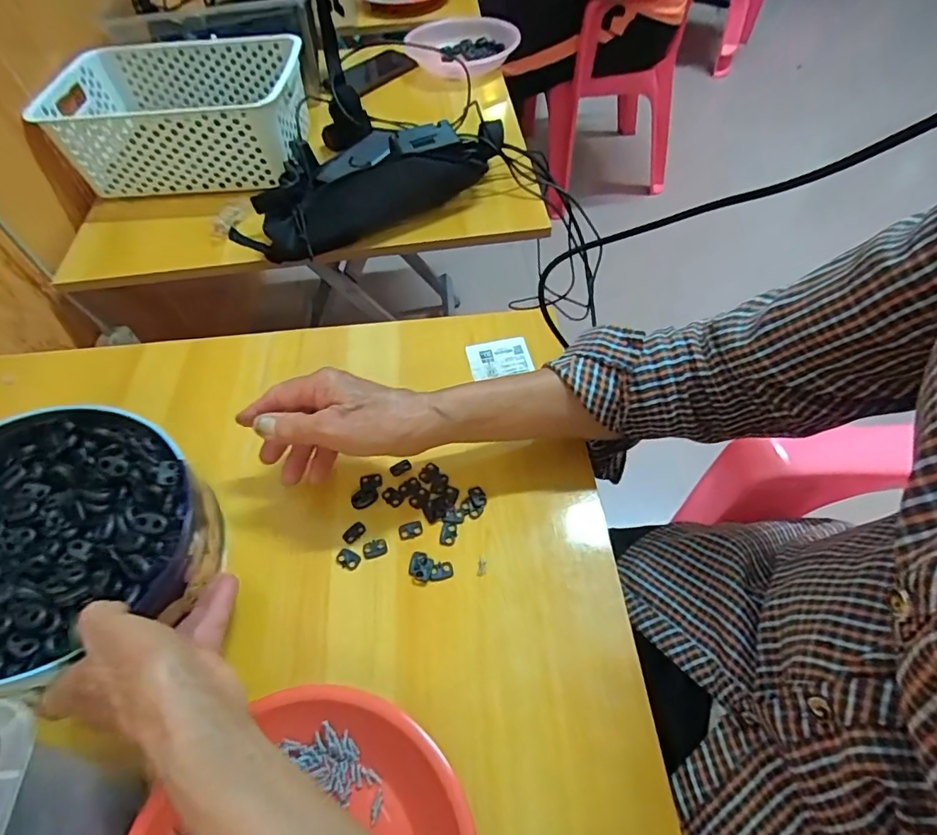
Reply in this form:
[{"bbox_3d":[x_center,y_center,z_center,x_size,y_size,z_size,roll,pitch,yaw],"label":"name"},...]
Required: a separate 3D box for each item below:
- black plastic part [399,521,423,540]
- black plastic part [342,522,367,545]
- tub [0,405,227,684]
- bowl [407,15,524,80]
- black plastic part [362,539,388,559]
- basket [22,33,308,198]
[{"bbox_3d":[-0.046,0.089,0.411,0.019,0.004,0.014,-15,56,-7],"label":"black plastic part"},{"bbox_3d":[-0.091,0.091,0.410,0.012,0.004,0.019,38,65,25],"label":"black plastic part"},{"bbox_3d":[-0.296,0.085,0.358,0.216,0.063,0.179,-3,55,1],"label":"tub"},{"bbox_3d":[-0.010,-0.645,0.902,0.193,0.045,0.201,3,55,5],"label":"bowl"},{"bbox_3d":[-0.073,0.101,0.402,0.019,0.004,0.014,-15,56,-7],"label":"black plastic part"},{"bbox_3d":[-0.383,-0.407,0.708,0.323,0.111,0.210,-3,55,1],"label":"basket"}]

